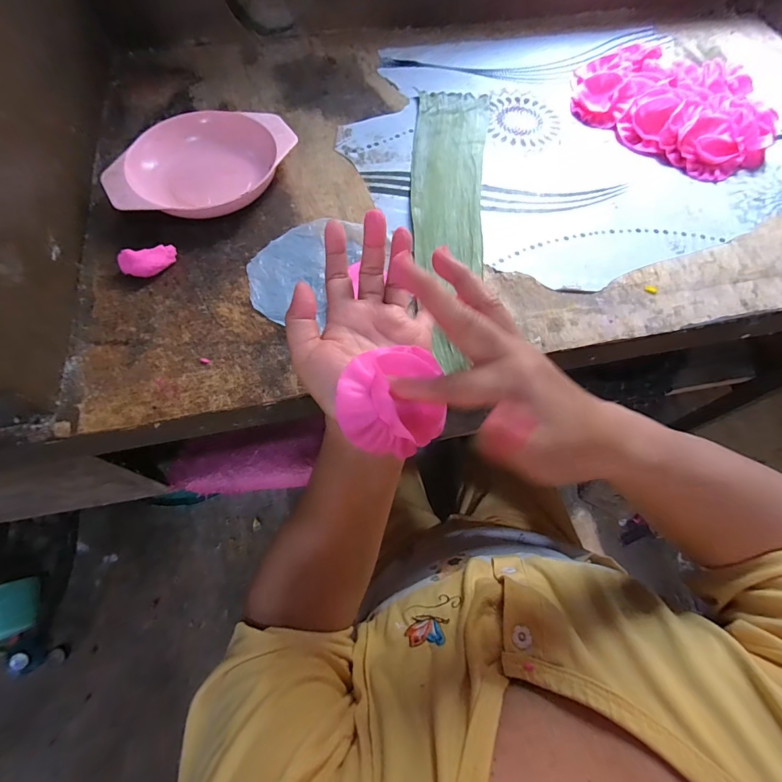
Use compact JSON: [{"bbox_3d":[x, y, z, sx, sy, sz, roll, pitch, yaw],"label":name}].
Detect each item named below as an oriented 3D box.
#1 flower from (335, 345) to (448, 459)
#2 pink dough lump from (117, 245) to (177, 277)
[{"bbox_3d":[0.002,0.004,0.237,0.062,0.030,0.061,7,66,2],"label":"flower"},{"bbox_3d":[-0.224,-0.119,0.364,0.048,0.021,0.023,-21,68,-10],"label":"pink dough lump"}]

